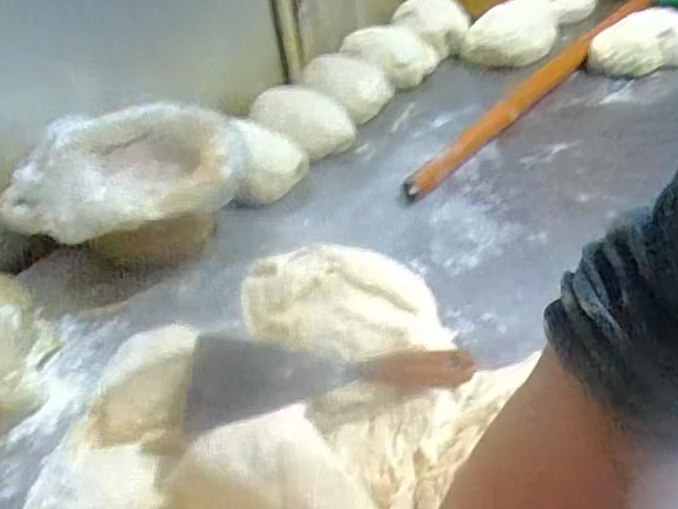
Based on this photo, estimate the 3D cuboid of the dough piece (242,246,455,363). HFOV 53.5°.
[{"bbox_3d":[0.005,0.052,0.615,0.178,0.066,0.172,-11,39,-4],"label":"dough piece"}]

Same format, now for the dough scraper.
[{"bbox_3d":[-0.006,0.094,0.514,0.210,0.034,0.085,-6,39,2],"label":"dough scraper"}]

